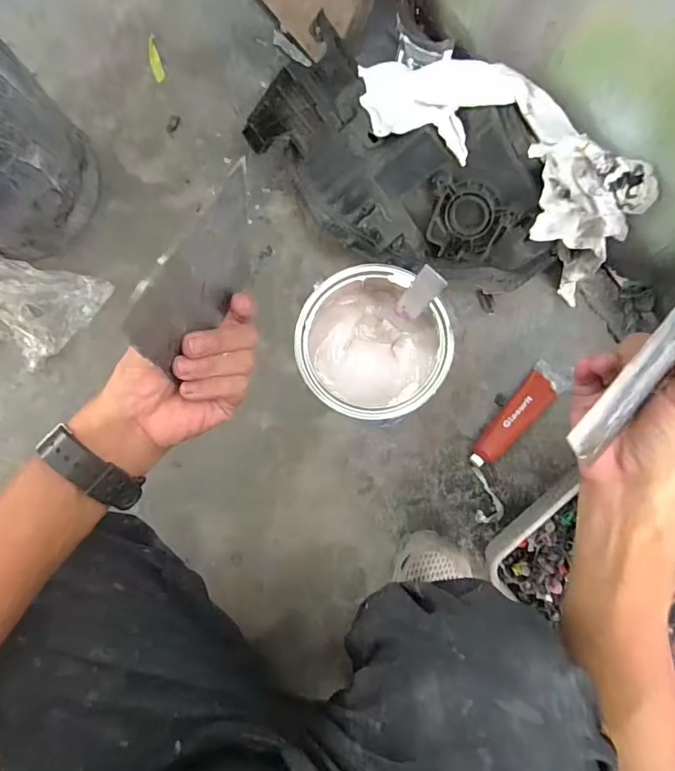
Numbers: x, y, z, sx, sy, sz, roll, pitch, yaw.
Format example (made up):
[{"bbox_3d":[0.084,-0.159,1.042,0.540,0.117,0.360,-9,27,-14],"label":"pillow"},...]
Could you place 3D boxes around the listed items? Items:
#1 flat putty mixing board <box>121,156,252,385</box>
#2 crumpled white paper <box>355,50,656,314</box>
[{"bbox_3d":[-0.090,-0.067,0.294,0.004,0.093,0.133,21,59,7],"label":"flat putty mixing board"},{"bbox_3d":[0.202,-0.288,0.574,0.389,0.133,0.136,37,85,8],"label":"crumpled white paper"}]

